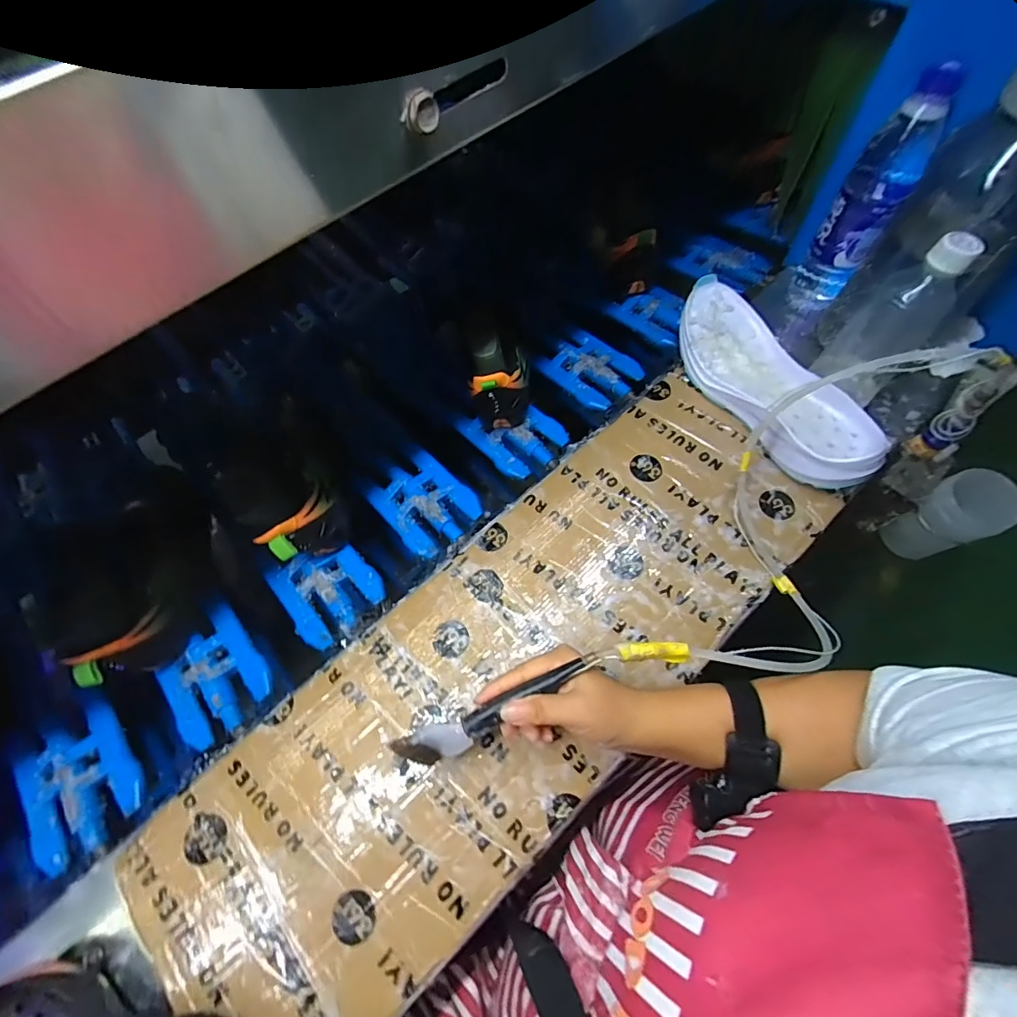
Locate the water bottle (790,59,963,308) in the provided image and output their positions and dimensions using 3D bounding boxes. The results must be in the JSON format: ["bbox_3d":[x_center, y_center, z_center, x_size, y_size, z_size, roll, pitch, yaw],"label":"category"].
[{"bbox_3d":[0.375,-0.316,0.497,0.059,0.232,0.062,31,70,17],"label":"water bottle"}]

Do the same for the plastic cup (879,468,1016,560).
[{"bbox_3d":[0.539,0.015,0.576,0.066,0.131,0.073,-24,65,-8],"label":"plastic cup"}]

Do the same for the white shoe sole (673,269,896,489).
[{"bbox_3d":[0.279,-0.137,0.509,0.101,0.048,0.276,-25,66,-9],"label":"white shoe sole"}]

